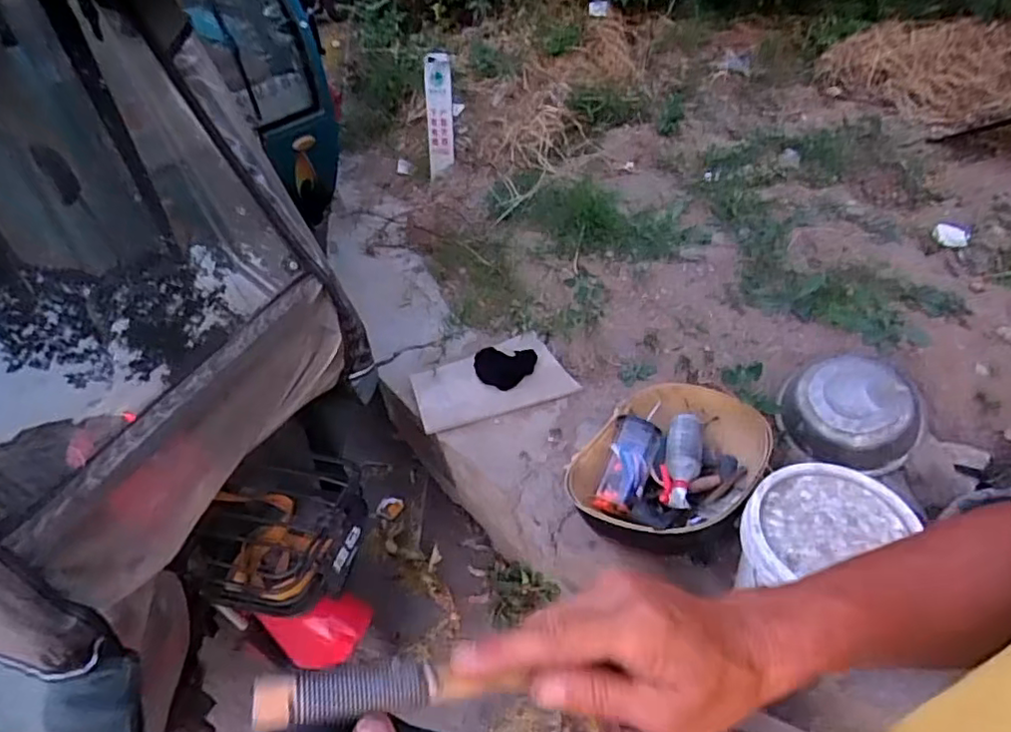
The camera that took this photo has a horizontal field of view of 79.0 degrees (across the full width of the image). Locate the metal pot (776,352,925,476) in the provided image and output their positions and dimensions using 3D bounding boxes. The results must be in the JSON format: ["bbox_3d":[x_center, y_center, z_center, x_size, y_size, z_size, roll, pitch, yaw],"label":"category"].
[{"bbox_3d":[0.719,0.083,1.275,0.255,0.131,0.243,-3,39,3],"label":"metal pot"}]

